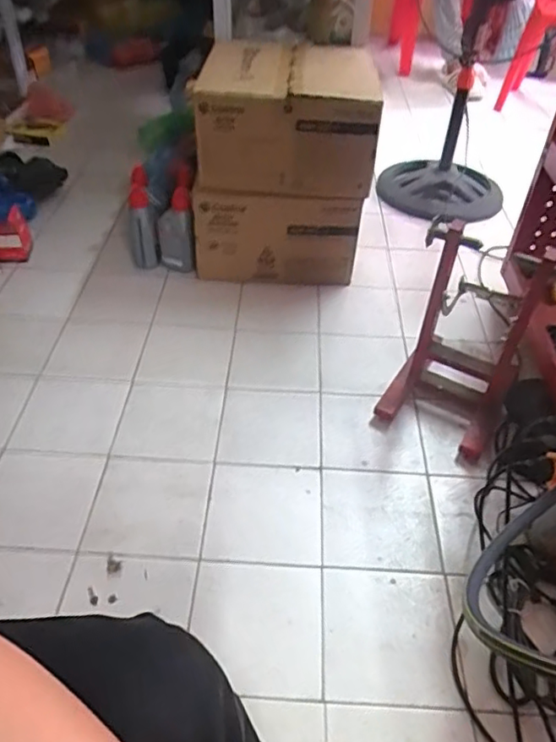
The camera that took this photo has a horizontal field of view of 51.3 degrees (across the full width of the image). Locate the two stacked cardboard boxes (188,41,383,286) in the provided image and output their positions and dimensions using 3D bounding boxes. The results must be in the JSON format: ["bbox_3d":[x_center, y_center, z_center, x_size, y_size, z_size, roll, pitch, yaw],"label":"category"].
[{"bbox_3d":[-0.012,-0.498,1.450,0.422,0.487,0.402,-7,44,-10],"label":"two stacked cardboard boxes"}]

